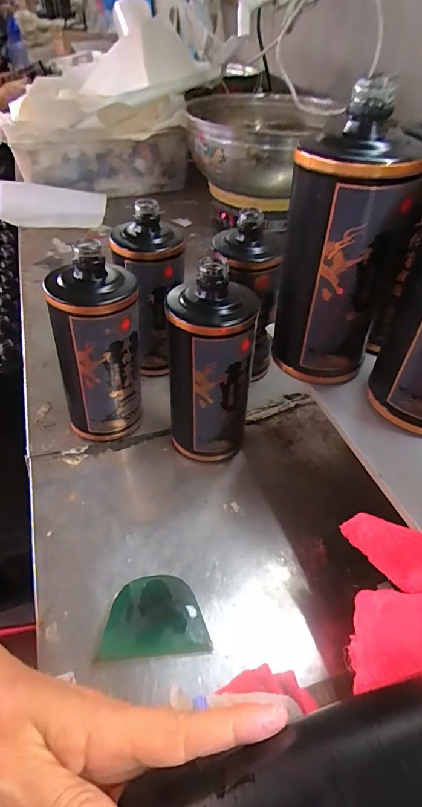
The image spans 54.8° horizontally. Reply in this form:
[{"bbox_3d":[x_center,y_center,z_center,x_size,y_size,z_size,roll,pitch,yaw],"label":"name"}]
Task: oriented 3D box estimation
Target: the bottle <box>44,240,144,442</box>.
[{"bbox_3d":[-0.109,-0.049,0.397,0.081,0.188,0.065,-14,47,-17],"label":"bottle"}]

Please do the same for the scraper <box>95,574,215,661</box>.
[{"bbox_3d":[-0.043,0.162,0.310,0.077,0.010,0.056,-3,45,-6],"label":"scraper"}]

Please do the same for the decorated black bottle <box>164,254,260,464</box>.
[{"bbox_3d":[-0.003,-0.032,0.385,0.078,0.190,0.074,1,44,-2],"label":"decorated black bottle"}]

